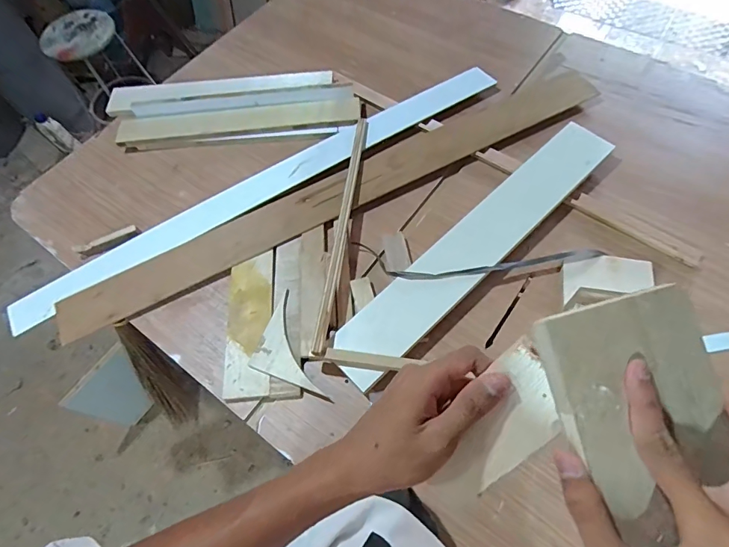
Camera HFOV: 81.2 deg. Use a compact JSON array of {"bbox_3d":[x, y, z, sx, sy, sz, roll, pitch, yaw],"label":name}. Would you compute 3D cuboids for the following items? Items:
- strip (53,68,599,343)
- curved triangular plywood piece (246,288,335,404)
[{"bbox_3d":[-0.035,-0.181,0.898,1.206,0.017,0.133,-25,64,-9],"label":"strip"},{"bbox_3d":[-0.149,0.141,0.739,0.100,0.009,0.200,-24,64,-8],"label":"curved triangular plywood piece"}]

